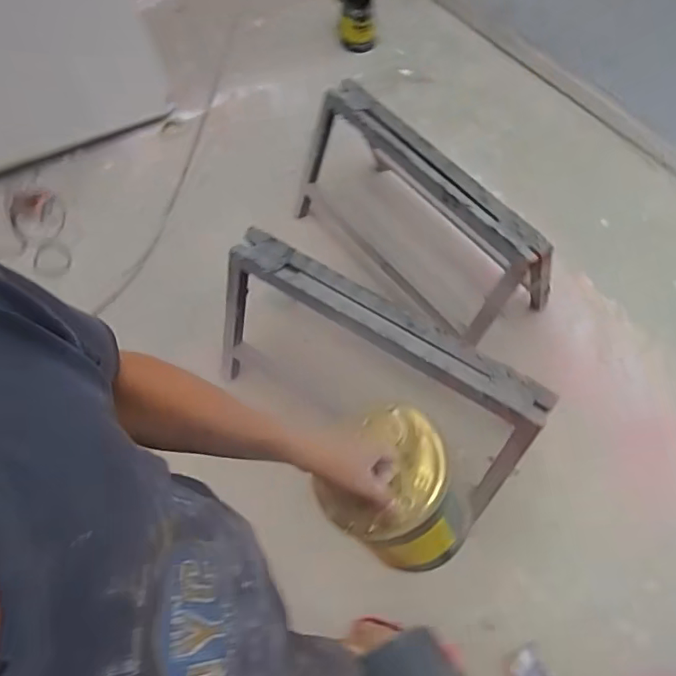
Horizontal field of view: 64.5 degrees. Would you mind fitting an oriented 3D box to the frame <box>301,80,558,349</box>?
[{"bbox_3d":[0.220,-0.382,1.608,0.378,0.386,0.874,-38,66,-17],"label":"frame"}]

